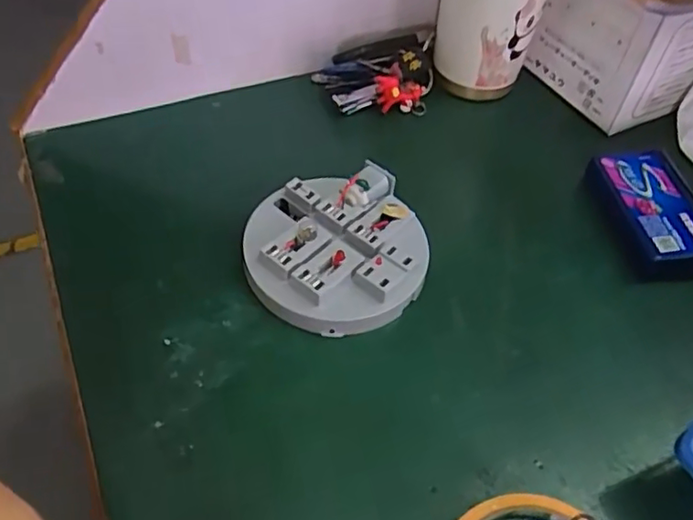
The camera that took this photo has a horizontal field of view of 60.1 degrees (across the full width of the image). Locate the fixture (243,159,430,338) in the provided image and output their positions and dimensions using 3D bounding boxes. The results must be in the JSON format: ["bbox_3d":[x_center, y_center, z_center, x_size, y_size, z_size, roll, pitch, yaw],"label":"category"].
[{"bbox_3d":[-0.006,-0.008,0.339,0.098,0.025,0.098,-2,48,2],"label":"fixture"}]

